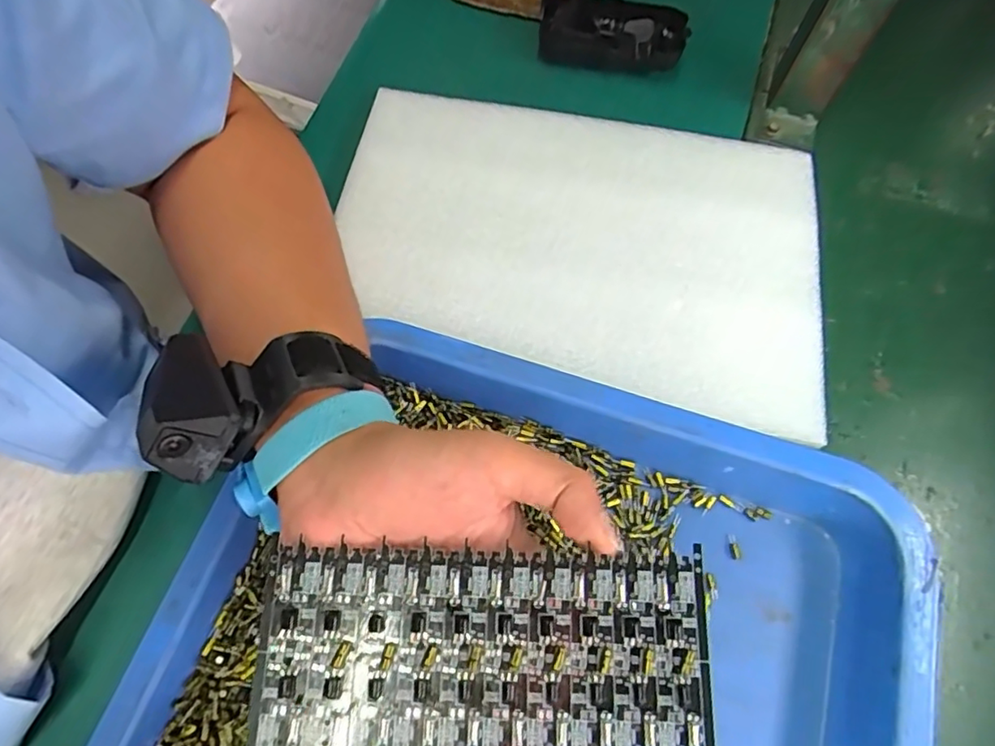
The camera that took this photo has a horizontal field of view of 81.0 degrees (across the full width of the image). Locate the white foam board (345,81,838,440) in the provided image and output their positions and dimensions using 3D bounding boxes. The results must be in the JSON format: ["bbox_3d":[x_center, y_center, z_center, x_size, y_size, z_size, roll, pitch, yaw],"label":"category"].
[{"bbox_3d":[0.058,-0.091,0.390,0.317,0.023,0.208,12,69,1],"label":"white foam board"}]

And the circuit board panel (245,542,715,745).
[{"bbox_3d":[-0.004,0.106,0.215,0.163,0.007,0.073,1,68,-2],"label":"circuit board panel"}]

